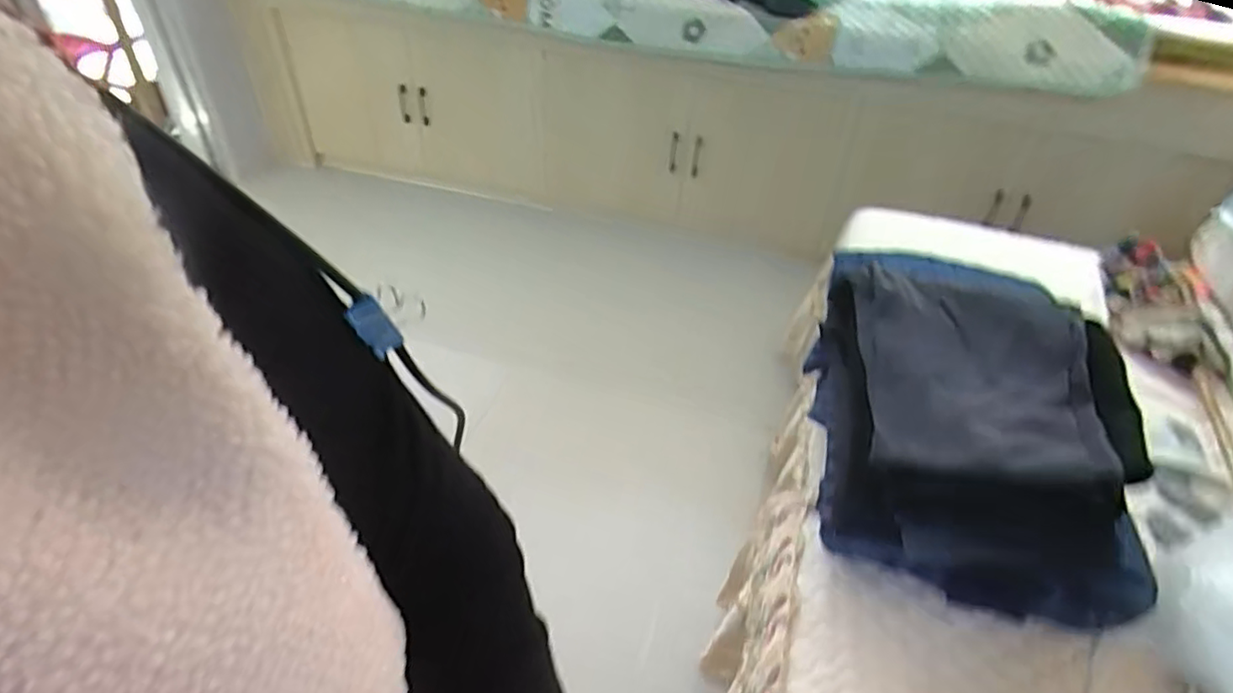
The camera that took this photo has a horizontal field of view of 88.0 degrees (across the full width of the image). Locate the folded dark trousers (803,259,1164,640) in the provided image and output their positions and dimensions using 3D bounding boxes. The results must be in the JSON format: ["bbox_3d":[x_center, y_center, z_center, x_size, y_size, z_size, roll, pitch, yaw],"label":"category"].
[{"bbox_3d":[0.364,0.083,0.649,0.282,0.183,0.306,12,43,7],"label":"folded dark trousers"}]

